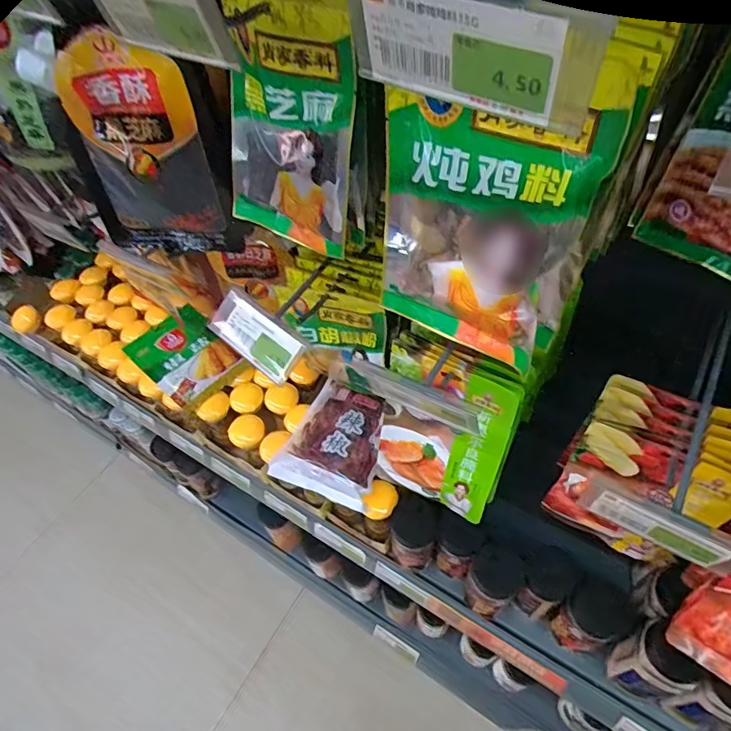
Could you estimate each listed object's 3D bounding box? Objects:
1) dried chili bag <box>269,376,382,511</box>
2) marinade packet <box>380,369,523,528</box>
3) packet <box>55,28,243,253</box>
[{"bbox_3d":[-0.035,0.093,0.627,0.124,0.044,0.146,17,57,17],"label":"dried chili bag"},{"bbox_3d":[0.070,0.073,0.472,0.120,0.169,0.012,25,38,24],"label":"marinade packet"},{"bbox_3d":[-0.195,-0.179,0.428,0.114,0.178,0.036,8,55,11],"label":"packet"}]

